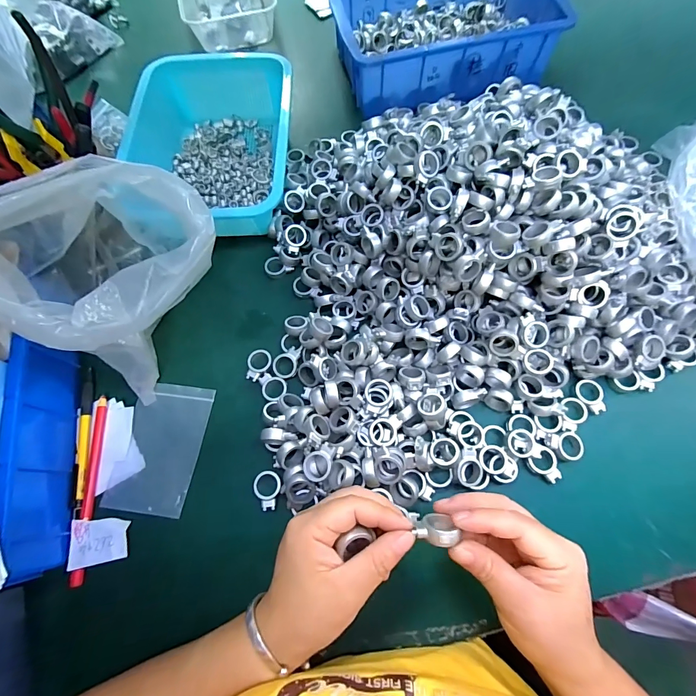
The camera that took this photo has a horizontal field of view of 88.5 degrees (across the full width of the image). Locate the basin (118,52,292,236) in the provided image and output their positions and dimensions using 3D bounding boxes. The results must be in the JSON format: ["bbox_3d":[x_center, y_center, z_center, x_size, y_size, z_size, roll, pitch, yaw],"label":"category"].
[{"bbox_3d":[-0.166,-0.249,0.447,0.187,0.066,0.255,-2,69,1],"label":"basin"}]

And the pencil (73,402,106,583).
[{"bbox_3d":[-0.249,0.131,0.344,0.010,0.007,0.168,-6,69,0],"label":"pencil"}]

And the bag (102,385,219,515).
[{"bbox_3d":[-0.188,0.099,0.361,0.077,0.005,0.125,7,68,5],"label":"bag"}]

